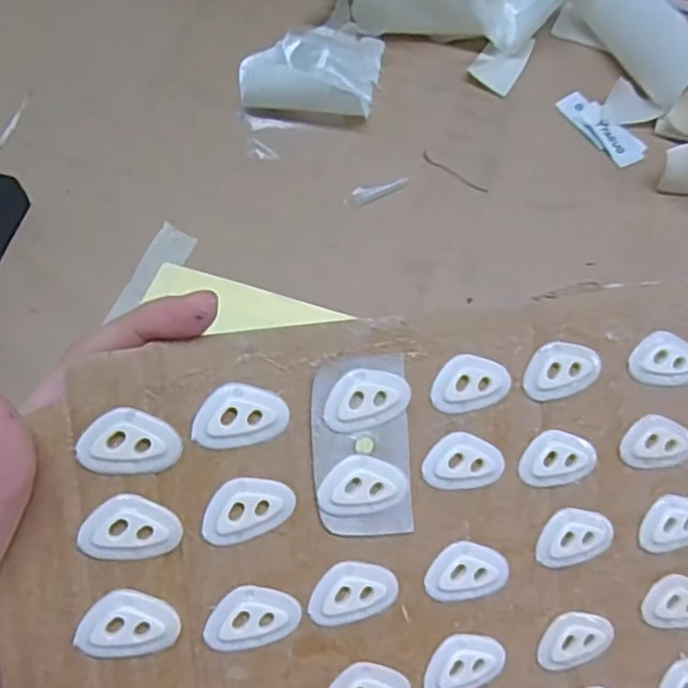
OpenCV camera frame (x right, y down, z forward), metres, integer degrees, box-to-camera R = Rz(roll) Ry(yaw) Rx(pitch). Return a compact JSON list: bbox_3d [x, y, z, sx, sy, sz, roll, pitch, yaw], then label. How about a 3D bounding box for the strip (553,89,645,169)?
[{"bbox_3d":[0.163,-0.139,0.423,0.024,0.004,0.063,-32,68,-17],"label":"strip"}]

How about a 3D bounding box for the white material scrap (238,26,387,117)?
[{"bbox_3d":[-0.022,-0.177,0.419,0.085,0.031,0.086,10,62,3],"label":"white material scrap"}]

